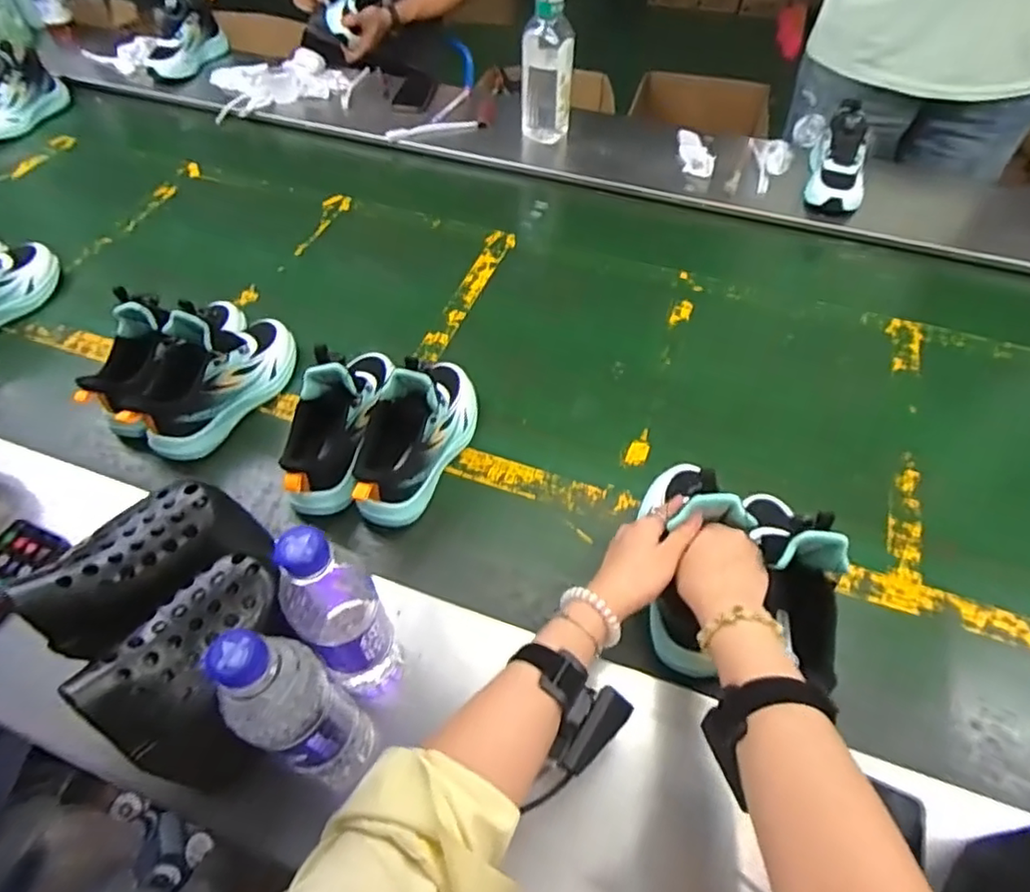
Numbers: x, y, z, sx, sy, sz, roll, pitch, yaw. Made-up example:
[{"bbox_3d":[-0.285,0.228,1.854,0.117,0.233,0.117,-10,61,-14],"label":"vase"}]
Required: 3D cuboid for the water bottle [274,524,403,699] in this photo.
[{"bbox_3d":[-0.134,0.140,0.481,0.057,0.262,0.055,1,54,-1],"label":"water bottle"}]

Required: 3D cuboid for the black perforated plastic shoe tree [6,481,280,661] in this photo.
[{"bbox_3d":[-0.291,0.093,0.493,0.081,0.095,0.182,31,42,26],"label":"black perforated plastic shoe tree"}]

